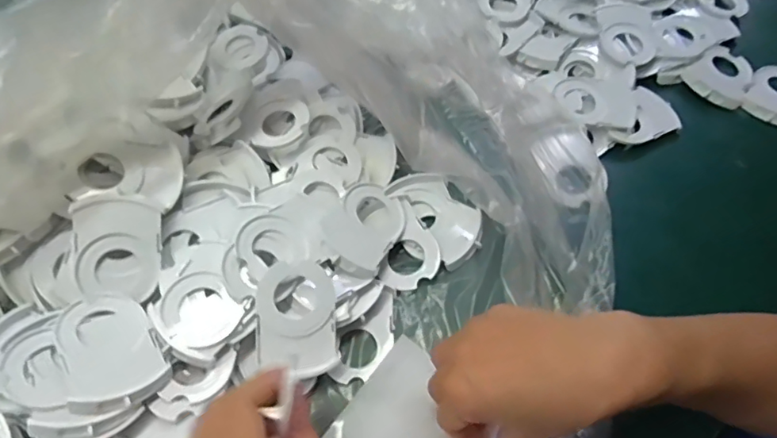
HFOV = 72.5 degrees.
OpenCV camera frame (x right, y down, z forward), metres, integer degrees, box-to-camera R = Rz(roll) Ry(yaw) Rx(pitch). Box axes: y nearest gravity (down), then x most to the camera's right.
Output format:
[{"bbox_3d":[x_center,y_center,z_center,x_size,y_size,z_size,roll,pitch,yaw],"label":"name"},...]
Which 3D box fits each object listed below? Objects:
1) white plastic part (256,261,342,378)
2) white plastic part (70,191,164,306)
[{"bbox_3d":[-0.064,0.069,0.369,0.053,0.005,0.076,-4,82,-12],"label":"white plastic part"},{"bbox_3d":[-0.189,0.019,0.370,0.054,0.007,0.070,1,87,-20],"label":"white plastic part"}]

